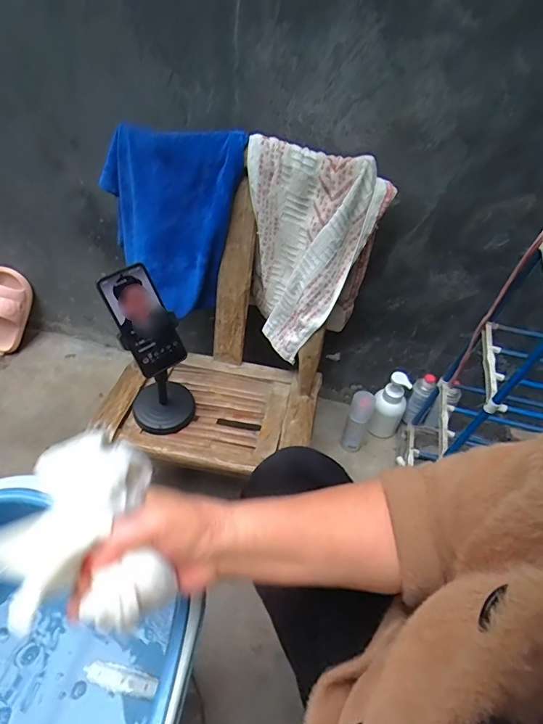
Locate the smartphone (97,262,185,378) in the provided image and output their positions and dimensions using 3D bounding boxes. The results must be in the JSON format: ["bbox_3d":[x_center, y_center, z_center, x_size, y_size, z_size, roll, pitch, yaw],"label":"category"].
[{"bbox_3d":[-0.192,-0.061,0.673,0.076,0.162,0.010,-32,20,-26],"label":"smartphone"}]

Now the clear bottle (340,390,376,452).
[{"bbox_3d":[0.197,0.136,1.025,0.054,0.153,0.059,16,46,11],"label":"clear bottle"}]

